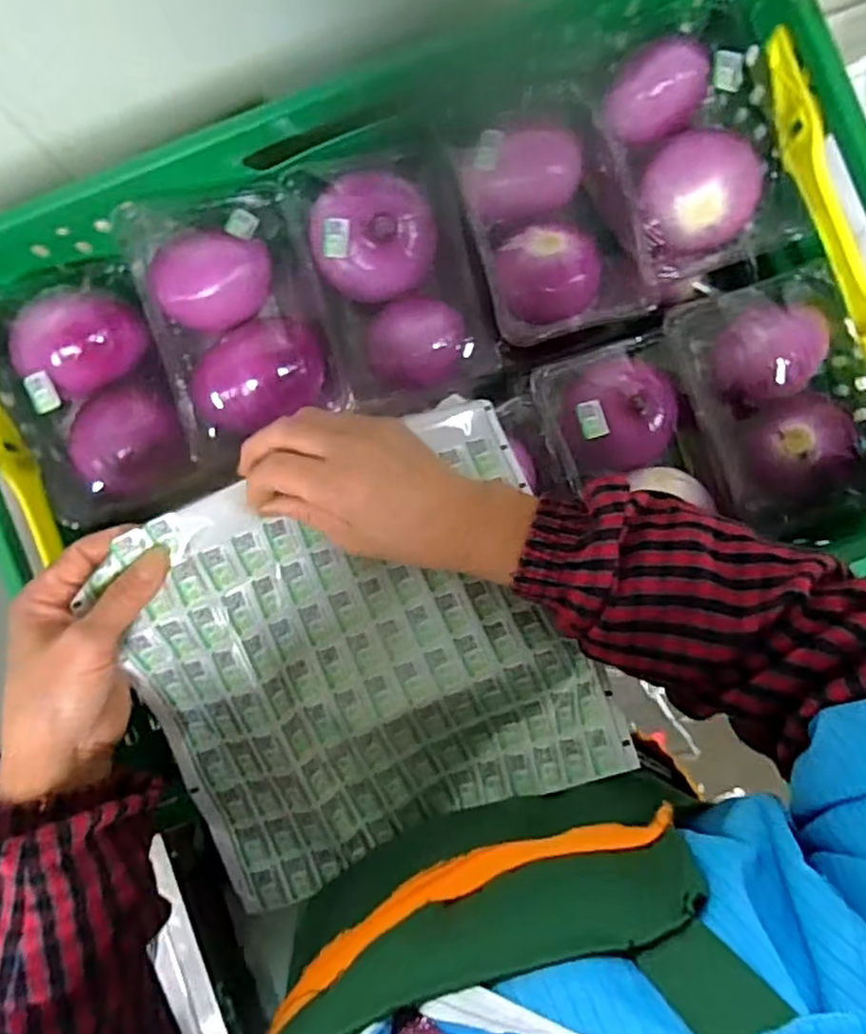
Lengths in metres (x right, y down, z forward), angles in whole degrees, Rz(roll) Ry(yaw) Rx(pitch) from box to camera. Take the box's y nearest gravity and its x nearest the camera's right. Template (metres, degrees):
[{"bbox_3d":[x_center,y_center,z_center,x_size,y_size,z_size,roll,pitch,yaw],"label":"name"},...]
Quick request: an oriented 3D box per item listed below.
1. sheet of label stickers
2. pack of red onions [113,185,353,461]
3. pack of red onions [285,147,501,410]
[{"bbox_3d":[-0.040,0.080,0.424,0.260,0.068,0.233,-25,84,-2],"label":"sheet of label stickers"},{"bbox_3d":[-0.136,-0.138,0.497,0.117,0.060,0.179,-18,83,-1],"label":"pack of red onions"},{"bbox_3d":[-0.026,-0.169,0.526,0.118,0.084,0.175,-17,83,-1],"label":"pack of red onions"}]

